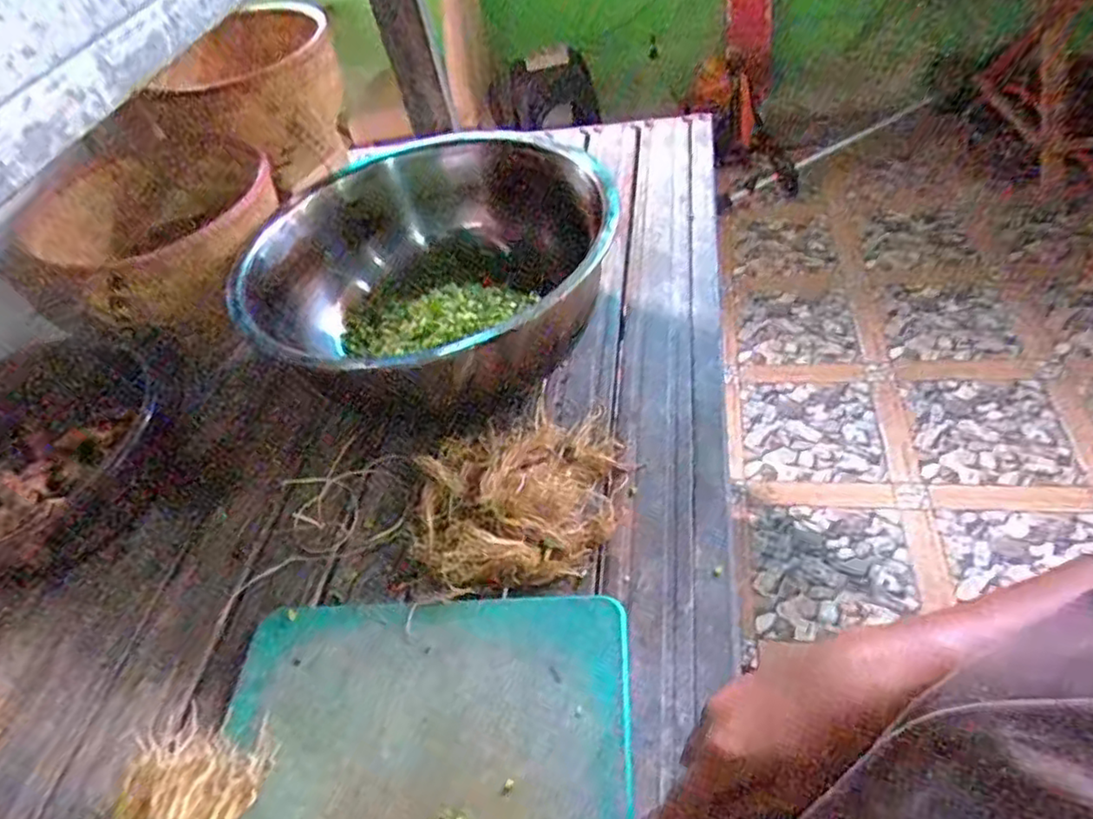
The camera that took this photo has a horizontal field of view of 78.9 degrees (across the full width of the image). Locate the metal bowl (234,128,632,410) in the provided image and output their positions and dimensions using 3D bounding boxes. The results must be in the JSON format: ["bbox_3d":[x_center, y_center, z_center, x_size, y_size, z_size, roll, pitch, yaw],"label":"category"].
[{"bbox_3d":[-0.095,-0.152,0.704,0.320,0.140,0.320,-7,48,8],"label":"metal bowl"}]

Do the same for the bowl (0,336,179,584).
[{"bbox_3d":[-0.513,0.045,0.667,0.215,0.075,0.255,22,57,29],"label":"bowl"}]

